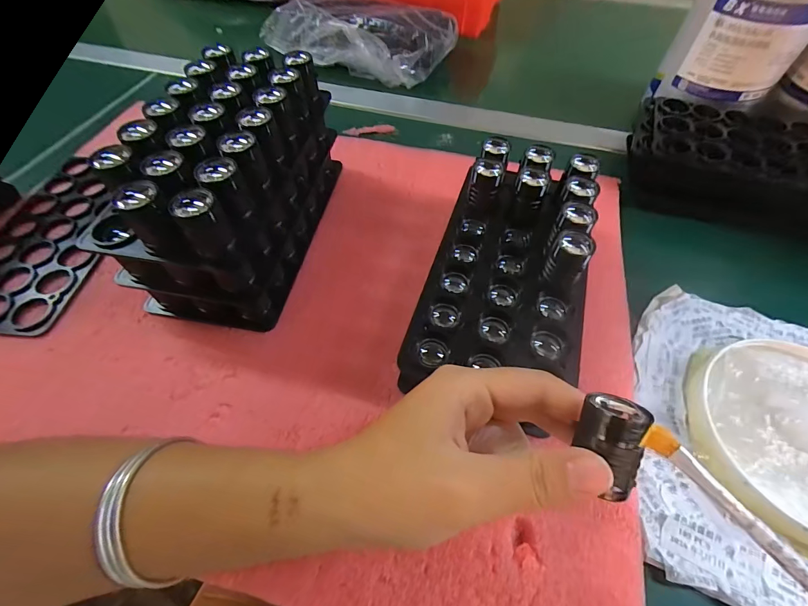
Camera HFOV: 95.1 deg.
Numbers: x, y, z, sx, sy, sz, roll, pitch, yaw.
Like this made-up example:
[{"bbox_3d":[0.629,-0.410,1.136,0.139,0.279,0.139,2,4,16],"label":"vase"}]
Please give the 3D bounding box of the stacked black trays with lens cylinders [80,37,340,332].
[{"bbox_3d":[-0.122,-0.090,0.272,0.085,0.105,0.183,11,57,7],"label":"stacked black trays with lens cylinders"}]

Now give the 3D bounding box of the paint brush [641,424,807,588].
[{"bbox_3d":[0.163,0.129,0.092,0.010,0.005,0.240,-35,69,-19],"label":"paint brush"}]

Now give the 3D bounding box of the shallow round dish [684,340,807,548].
[{"bbox_3d":[0.240,0.080,0.221,0.120,0.015,0.117,0,56,0],"label":"shallow round dish"}]

